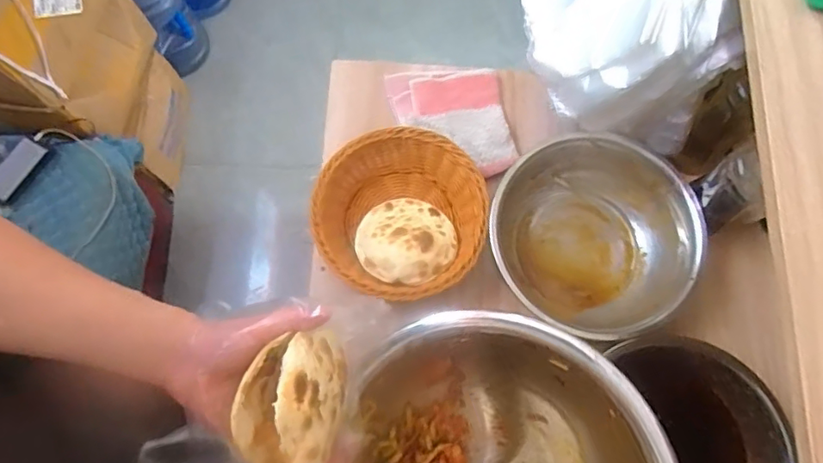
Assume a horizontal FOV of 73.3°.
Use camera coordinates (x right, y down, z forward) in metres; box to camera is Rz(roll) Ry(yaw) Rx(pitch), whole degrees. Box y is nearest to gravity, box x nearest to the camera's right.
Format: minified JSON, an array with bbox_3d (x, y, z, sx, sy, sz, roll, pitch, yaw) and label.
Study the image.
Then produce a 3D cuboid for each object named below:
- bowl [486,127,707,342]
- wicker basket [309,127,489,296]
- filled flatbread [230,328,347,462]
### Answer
[{"bbox_3d":[0.205,0.006,0.642,0.214,0.108,0.206,0,73,-1],"label":"bowl"},{"bbox_3d":[-0.013,-0.016,0.652,0.190,0.065,0.190,1,73,-1],"label":"wicker basket"},{"bbox_3d":[-0.087,0.125,0.403,0.066,0.066,0.103,10,73,1],"label":"filled flatbread"}]

